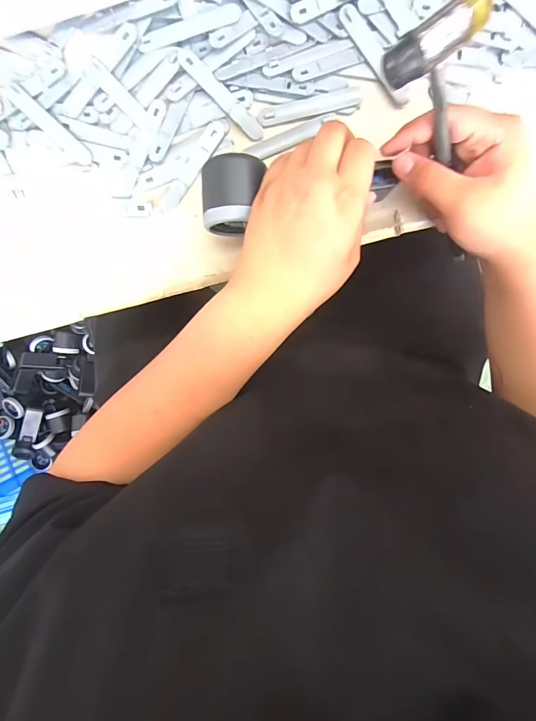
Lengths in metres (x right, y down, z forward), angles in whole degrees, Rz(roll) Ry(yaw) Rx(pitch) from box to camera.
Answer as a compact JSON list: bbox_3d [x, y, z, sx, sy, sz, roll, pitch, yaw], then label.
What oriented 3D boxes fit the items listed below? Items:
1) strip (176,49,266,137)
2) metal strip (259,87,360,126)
[{"bbox_3d":[-0.042,-0.238,0.324,0.014,0.004,0.095,-44,103,6],"label":"strip"},{"bbox_3d":[0.038,-0.229,0.327,0.091,0.005,0.015,-12,99,3],"label":"metal strip"}]

